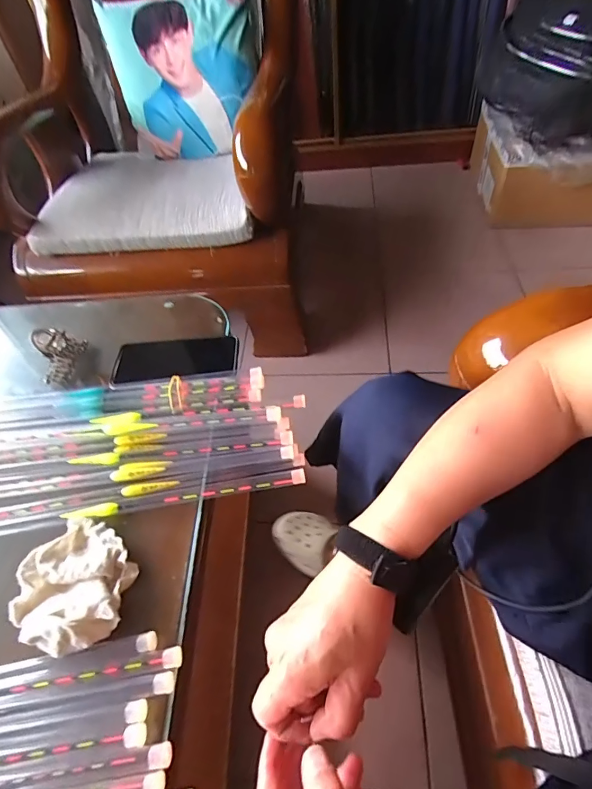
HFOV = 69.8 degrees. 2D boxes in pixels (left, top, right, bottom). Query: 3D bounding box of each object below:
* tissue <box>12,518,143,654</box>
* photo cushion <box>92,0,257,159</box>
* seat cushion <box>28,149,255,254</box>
[{"bbox_3d":[-0.205,0.174,0.394,0.111,0.029,0.102,22,58,21],"label":"tissue"},{"bbox_3d":[-0.303,-0.840,1.116,0.377,0.368,0.095,2,26,7],"label":"photo cushion"},{"bbox_3d":[-0.356,-0.533,1.087,0.526,0.066,0.448,0,53,6],"label":"seat cushion"}]

